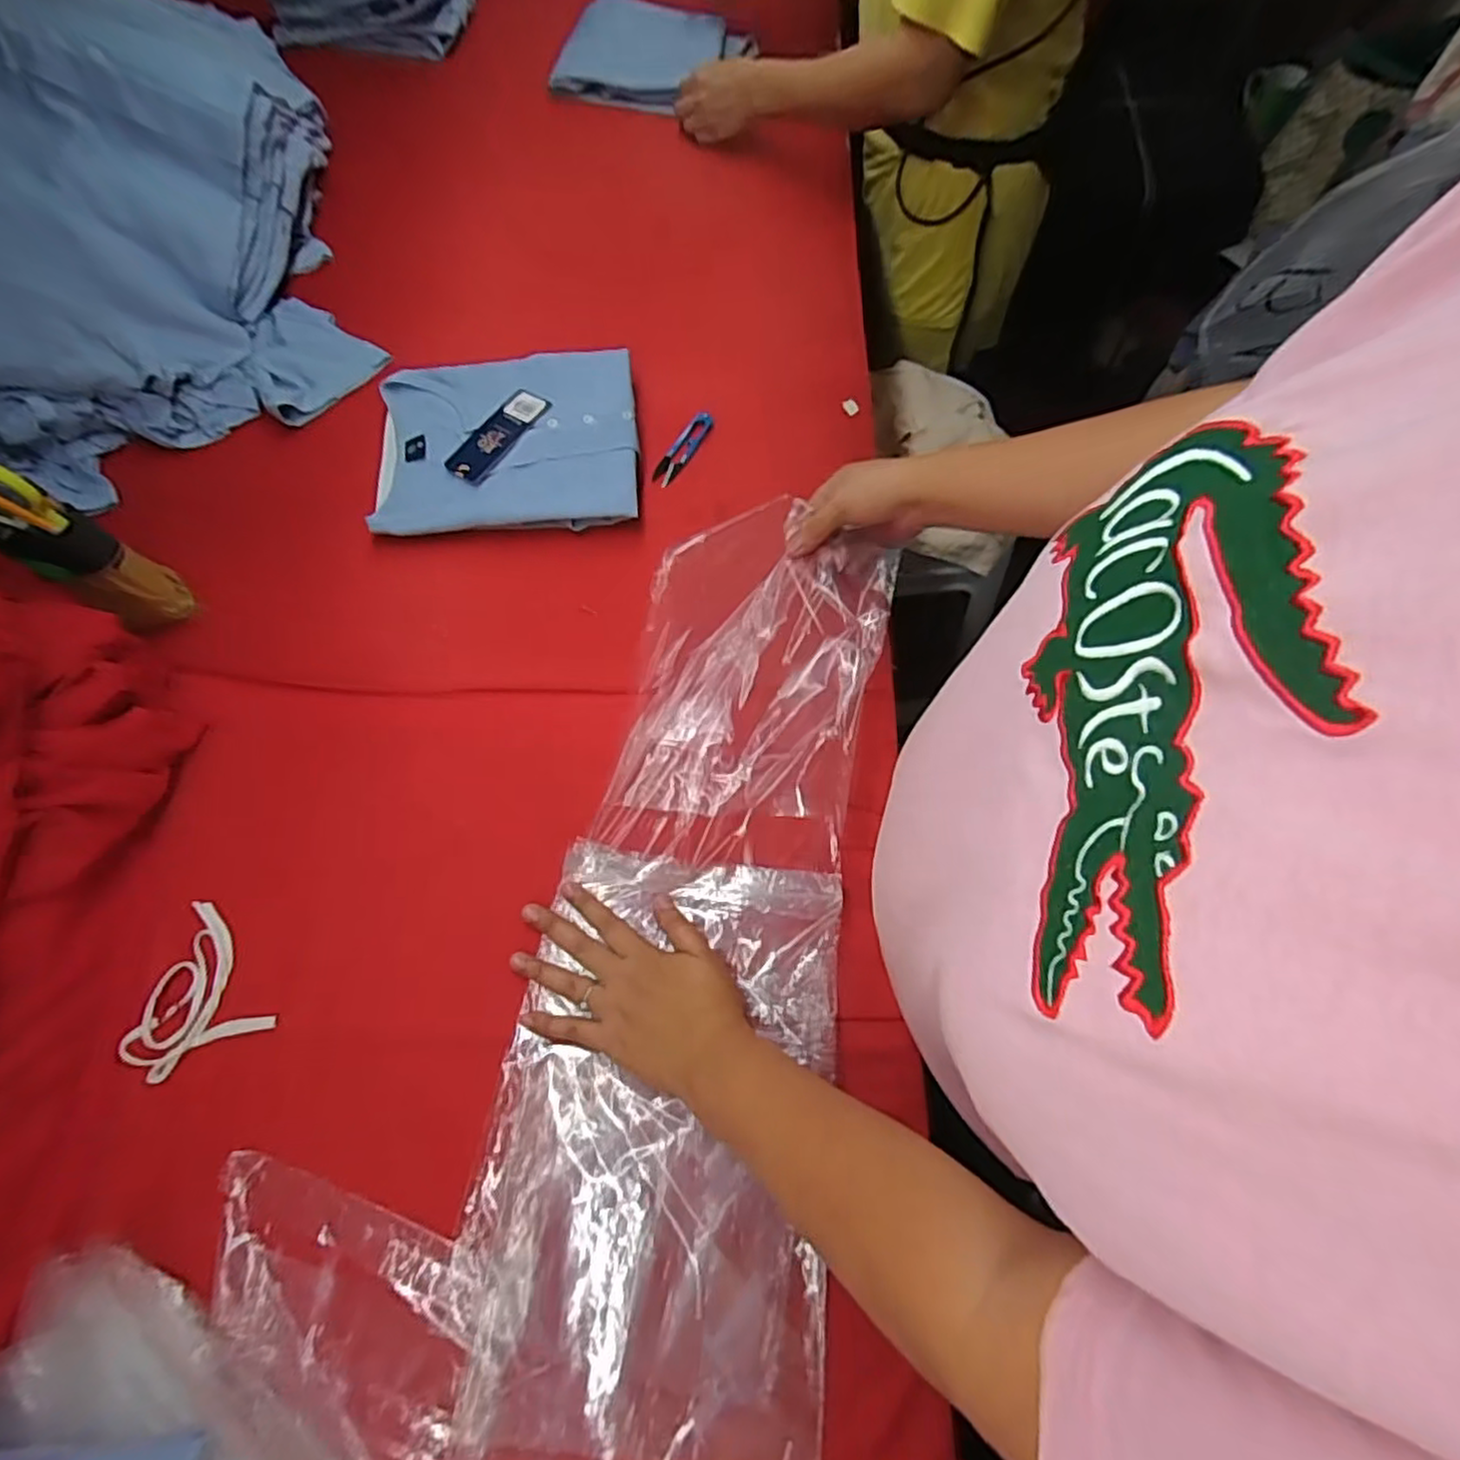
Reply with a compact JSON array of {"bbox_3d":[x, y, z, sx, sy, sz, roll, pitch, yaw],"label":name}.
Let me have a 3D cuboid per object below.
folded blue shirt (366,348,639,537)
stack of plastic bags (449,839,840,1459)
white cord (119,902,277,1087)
[{"bbox_3d":[-0.226,-0.294,0.707,0.260,0.042,0.207,-4,68,-4],"label":"folded blue shirt"},{"bbox_3d":[-0.050,0.287,0.494,0.241,0.026,0.386,6,68,0],"label":"stack of plastic bags"},{"bbox_3d":[-0.420,0.206,0.528,0.091,0.010,0.115,-37,74,-16],"label":"white cord"}]

